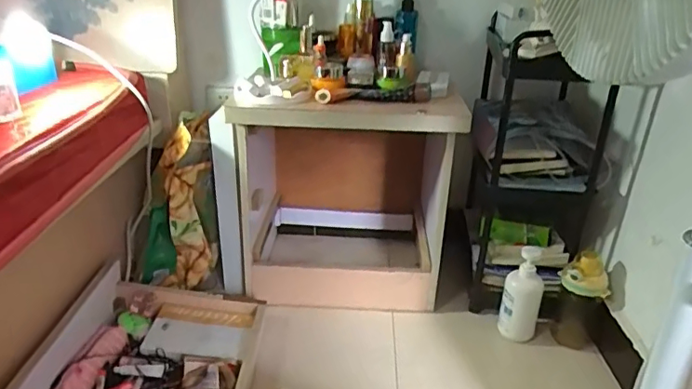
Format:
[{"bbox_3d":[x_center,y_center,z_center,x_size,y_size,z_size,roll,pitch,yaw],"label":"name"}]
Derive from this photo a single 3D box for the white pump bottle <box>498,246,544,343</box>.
[{"bbox_3d":[0.351,0.199,1.053,0.074,0.183,0.060,11,27,19],"label":"white pump bottle"}]

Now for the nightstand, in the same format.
[{"bbox_3d":[-0.036,-0.005,1.238,0.487,0.496,0.402,0,25,-4],"label":"nightstand"}]

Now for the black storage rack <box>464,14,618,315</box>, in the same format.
[{"bbox_3d":[0.407,-0.063,1.176,0.255,0.526,0.368,7,26,10],"label":"black storage rack"}]

